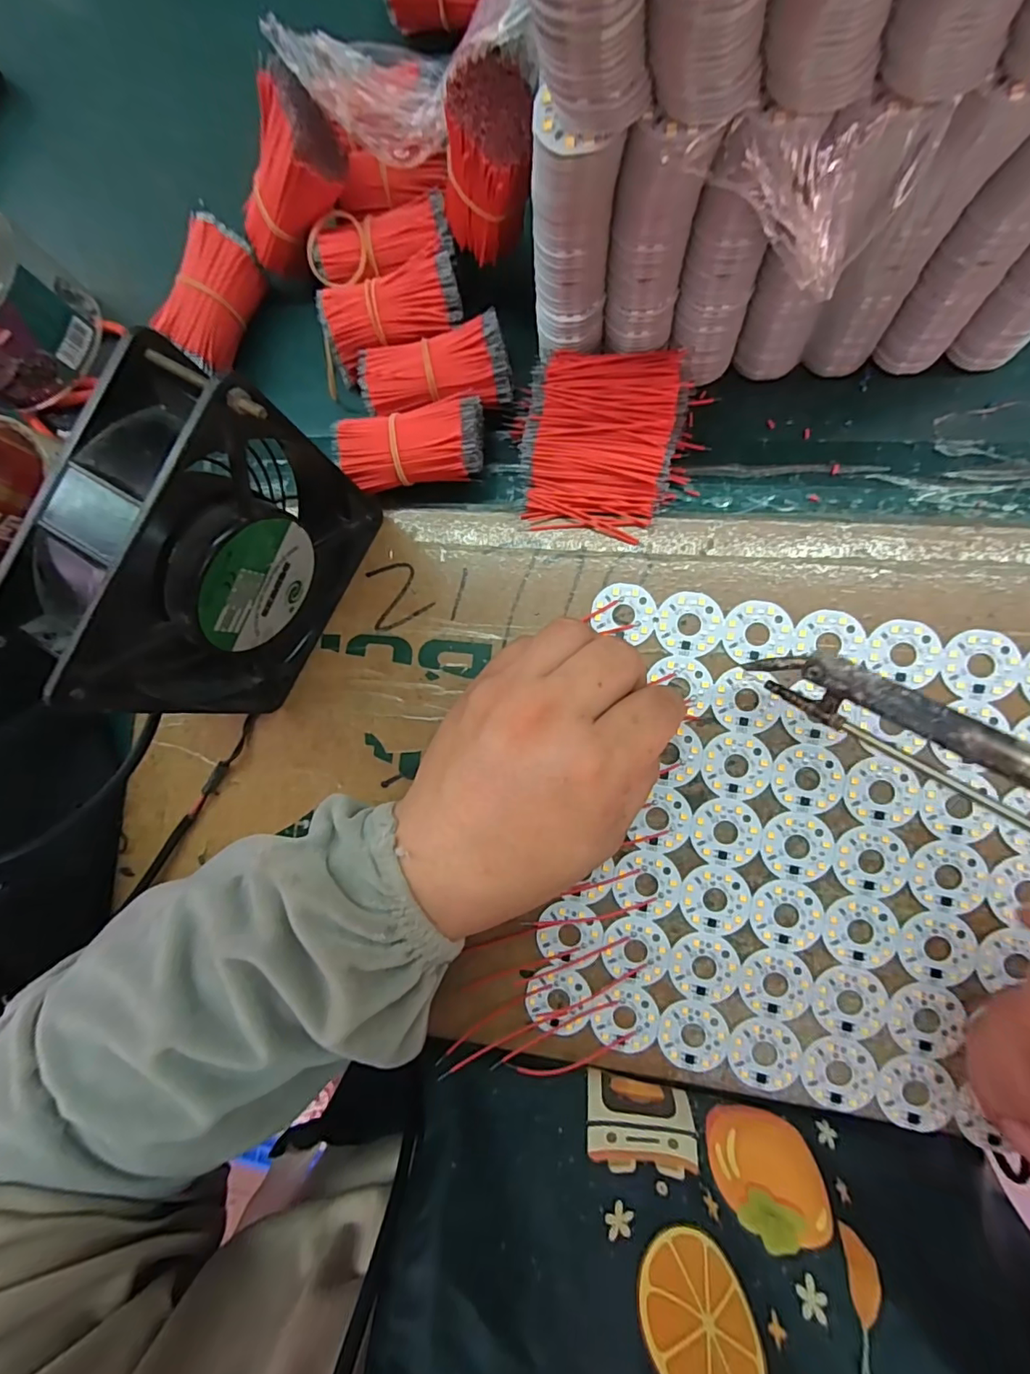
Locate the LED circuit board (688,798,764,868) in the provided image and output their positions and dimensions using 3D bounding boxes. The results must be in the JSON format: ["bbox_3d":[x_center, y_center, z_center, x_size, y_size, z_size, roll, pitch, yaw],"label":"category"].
[{"bbox_3d":[0.096,0.066,0.238,0.030,0.004,0.030,3,87,9],"label":"LED circuit board"}]

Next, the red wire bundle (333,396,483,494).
[{"bbox_3d":[-0.047,-0.114,0.256,0.068,0.033,0.030,-7,85,8],"label":"red wire bundle"}]

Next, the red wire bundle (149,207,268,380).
[{"bbox_3d":[-0.158,-0.201,0.277,0.026,0.035,0.068,22,90,9],"label":"red wire bundle"}]

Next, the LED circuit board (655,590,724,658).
[{"bbox_3d":[0.082,-0.030,0.246,0.030,0.004,0.030,14,89,9],"label":"LED circuit board"}]

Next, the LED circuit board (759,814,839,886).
[{"bbox_3d":[0.126,0.072,0.233,0.030,0.004,0.030,4,87,9],"label":"LED circuit board"}]

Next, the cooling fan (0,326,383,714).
[{"bbox_3d":[-0.121,-0.048,0.219,0.040,0.123,0.120,32,92,9],"label":"cooling fan"}]

